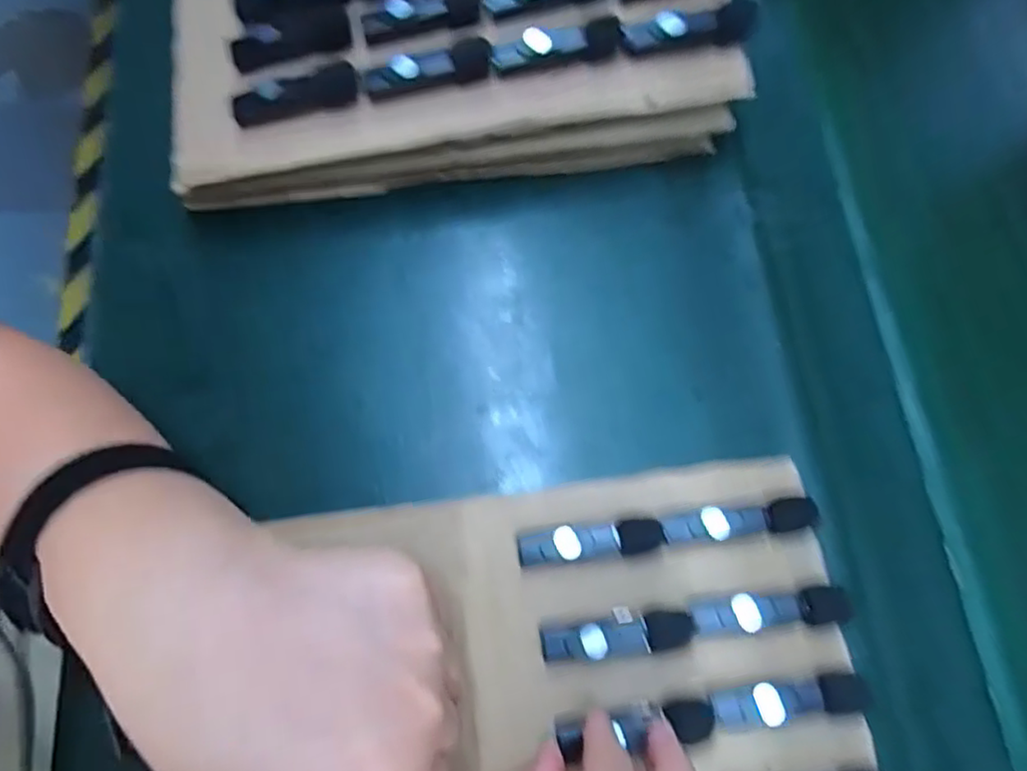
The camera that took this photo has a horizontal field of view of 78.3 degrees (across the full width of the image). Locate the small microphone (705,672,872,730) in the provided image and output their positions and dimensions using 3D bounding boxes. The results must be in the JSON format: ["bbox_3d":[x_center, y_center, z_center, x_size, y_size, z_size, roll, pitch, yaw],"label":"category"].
[{"bbox_3d":[0.113,0.130,0.260,0.061,0.011,0.015,-7,73,-3],"label":"small microphone"}]

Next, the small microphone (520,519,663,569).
[{"bbox_3d":[0.035,0.071,0.284,0.064,0.017,0.015,-6,73,-3],"label":"small microphone"}]

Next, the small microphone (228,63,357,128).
[{"bbox_3d":[-0.111,-0.146,0.318,0.064,0.017,0.012,-11,73,-5],"label":"small microphone"}]

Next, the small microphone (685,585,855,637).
[{"bbox_3d":[0.110,0.096,0.269,0.064,0.010,0.015,-5,73,-3],"label":"small microphone"}]

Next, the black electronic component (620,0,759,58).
[{"bbox_3d":[0.087,-0.174,0.308,0.067,0.017,0.013,-6,72,1],"label":"black electronic component"}]

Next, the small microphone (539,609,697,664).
[{"bbox_3d":[0.045,0.109,0.274,0.064,0.017,0.015,-8,73,-4],"label":"small microphone"}]

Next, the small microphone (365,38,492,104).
[{"bbox_3d":[-0.043,-0.157,0.314,0.063,0.015,0.017,-8,73,-4],"label":"small microphone"}]

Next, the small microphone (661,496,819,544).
[{"bbox_3d":[0.101,0.061,0.282,0.067,0.013,0.014,-6,73,-3],"label":"small microphone"}]

